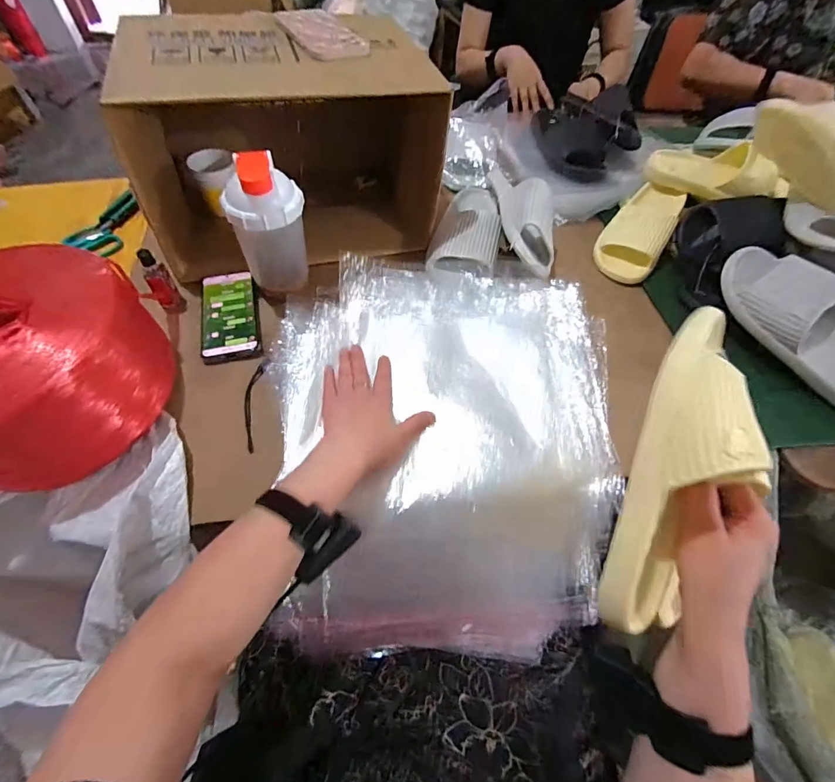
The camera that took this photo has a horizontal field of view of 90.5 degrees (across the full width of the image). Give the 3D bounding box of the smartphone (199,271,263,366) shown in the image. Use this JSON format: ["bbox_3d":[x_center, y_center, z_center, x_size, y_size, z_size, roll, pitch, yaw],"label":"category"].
[{"bbox_3d":[-0.268,-0.114,0.594,0.075,0.010,0.166,-11,58,-11],"label":"smartphone"}]

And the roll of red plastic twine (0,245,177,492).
[{"bbox_3d":[-0.429,-0.025,0.456,0.240,0.138,0.234,2,56,-2],"label":"roll of red plastic twine"}]

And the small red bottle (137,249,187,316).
[{"bbox_3d":[-0.350,-0.148,0.567,0.030,0.087,0.031,-34,65,-23],"label":"small red bottle"}]

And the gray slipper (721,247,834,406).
[{"bbox_3d":[0.559,-0.092,0.578,0.122,0.066,0.281,-42,83,-12],"label":"gray slipper"}]

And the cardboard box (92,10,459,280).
[{"bbox_3d":[-0.189,-0.380,0.635,0.408,0.241,0.270,-11,58,-11],"label":"cardboard box"}]

